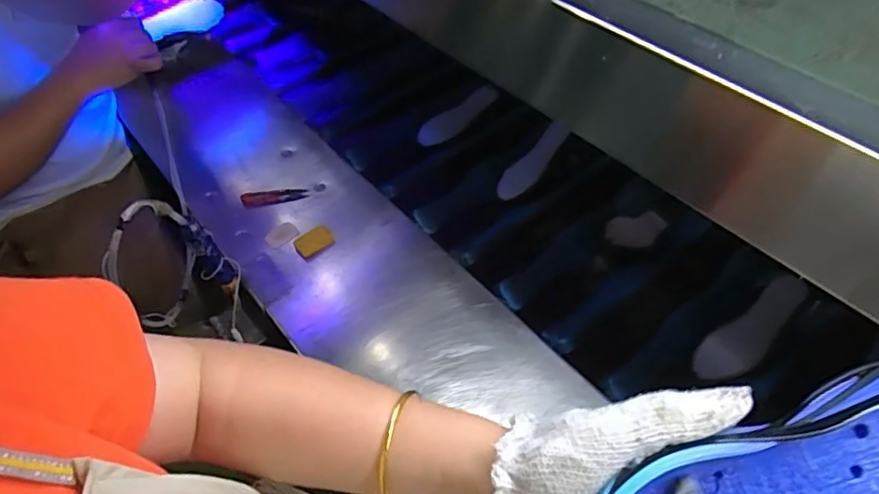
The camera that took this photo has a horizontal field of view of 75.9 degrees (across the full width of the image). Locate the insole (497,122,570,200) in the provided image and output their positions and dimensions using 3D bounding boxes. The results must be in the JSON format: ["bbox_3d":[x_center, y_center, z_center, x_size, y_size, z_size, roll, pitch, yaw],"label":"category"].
[{"bbox_3d":[0.153,-0.140,0.917,0.046,0.018,0.160,38,82,29],"label":"insole"}]

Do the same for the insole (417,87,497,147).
[{"bbox_3d":[0.035,-0.234,1.020,0.169,0.011,0.050,-35,82,-12],"label":"insole"}]

